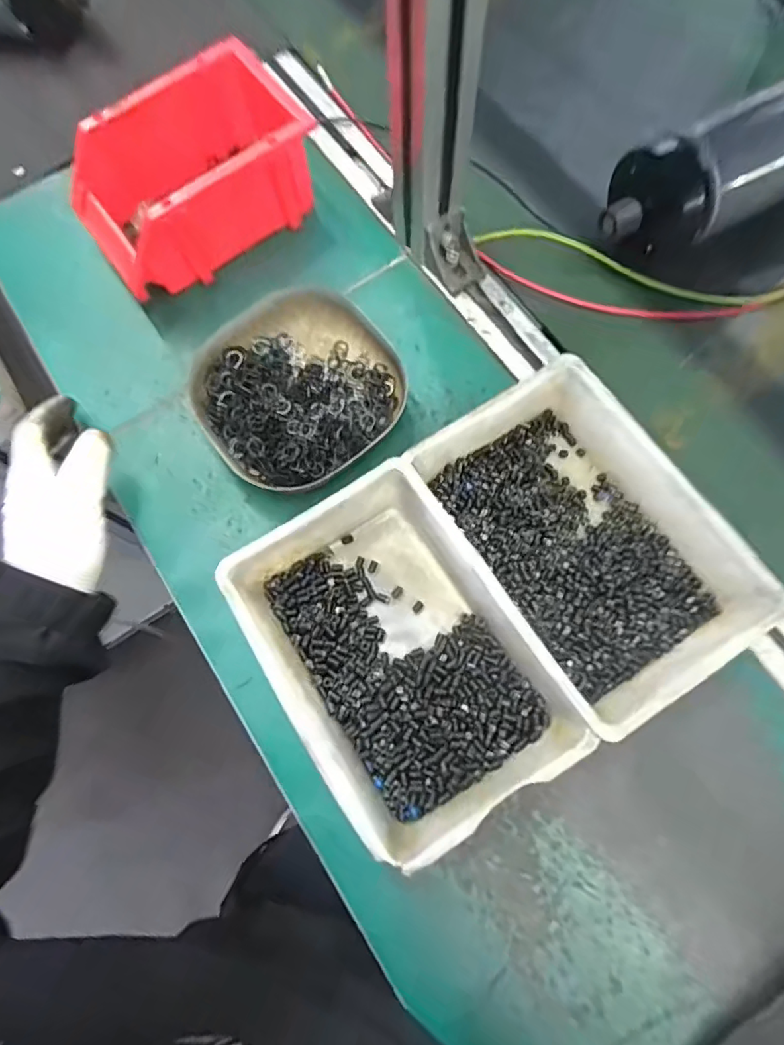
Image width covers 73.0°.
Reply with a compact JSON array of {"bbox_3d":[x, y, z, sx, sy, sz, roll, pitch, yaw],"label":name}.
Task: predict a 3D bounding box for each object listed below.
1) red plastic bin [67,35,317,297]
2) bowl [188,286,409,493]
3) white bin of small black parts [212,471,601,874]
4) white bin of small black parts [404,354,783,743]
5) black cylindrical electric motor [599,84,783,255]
[{"bbox_3d":[-0.154,-0.270,0.420,0.180,0.083,0.110,-36,75,-9],"label":"red plastic bin"},{"bbox_3d":[-0.072,-0.101,0.400,0.141,0.031,0.144,-1,72,2],"label":"bowl"},{"bbox_3d":[0.006,0.079,0.331,0.147,0.056,0.201,-31,74,-8],"label":"white bin of small black parts"},{"bbox_3d":[0.122,0.008,0.342,0.138,0.049,0.205,-31,74,-8],"label":"white bin of small black parts"},{"bbox_3d":[0.266,-0.270,0.408,0.228,0.097,0.072,-25,73,-6],"label":"black cylindrical electric motor"}]

